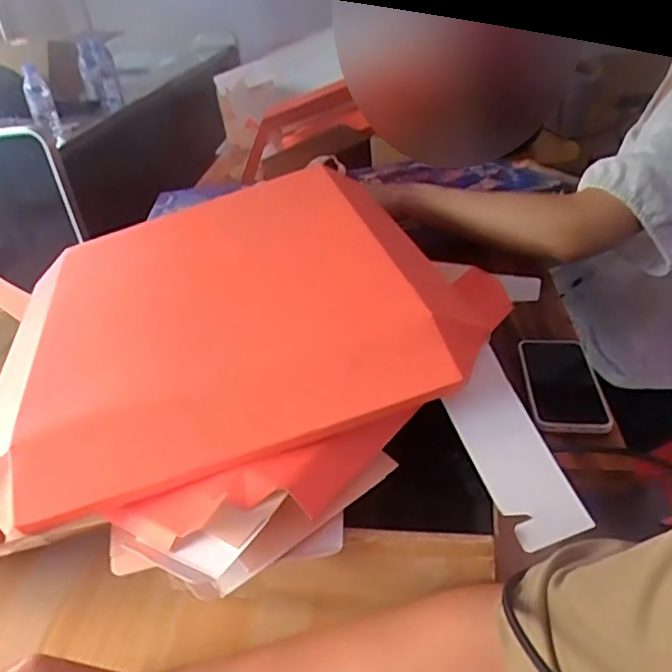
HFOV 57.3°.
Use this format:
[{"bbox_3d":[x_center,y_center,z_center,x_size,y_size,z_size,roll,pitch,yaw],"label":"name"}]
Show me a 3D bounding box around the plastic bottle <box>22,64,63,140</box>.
[{"bbox_3d":[-0.715,-0.568,1.490,0.058,0.162,0.058,-25,36,-27],"label":"plastic bottle"}]

